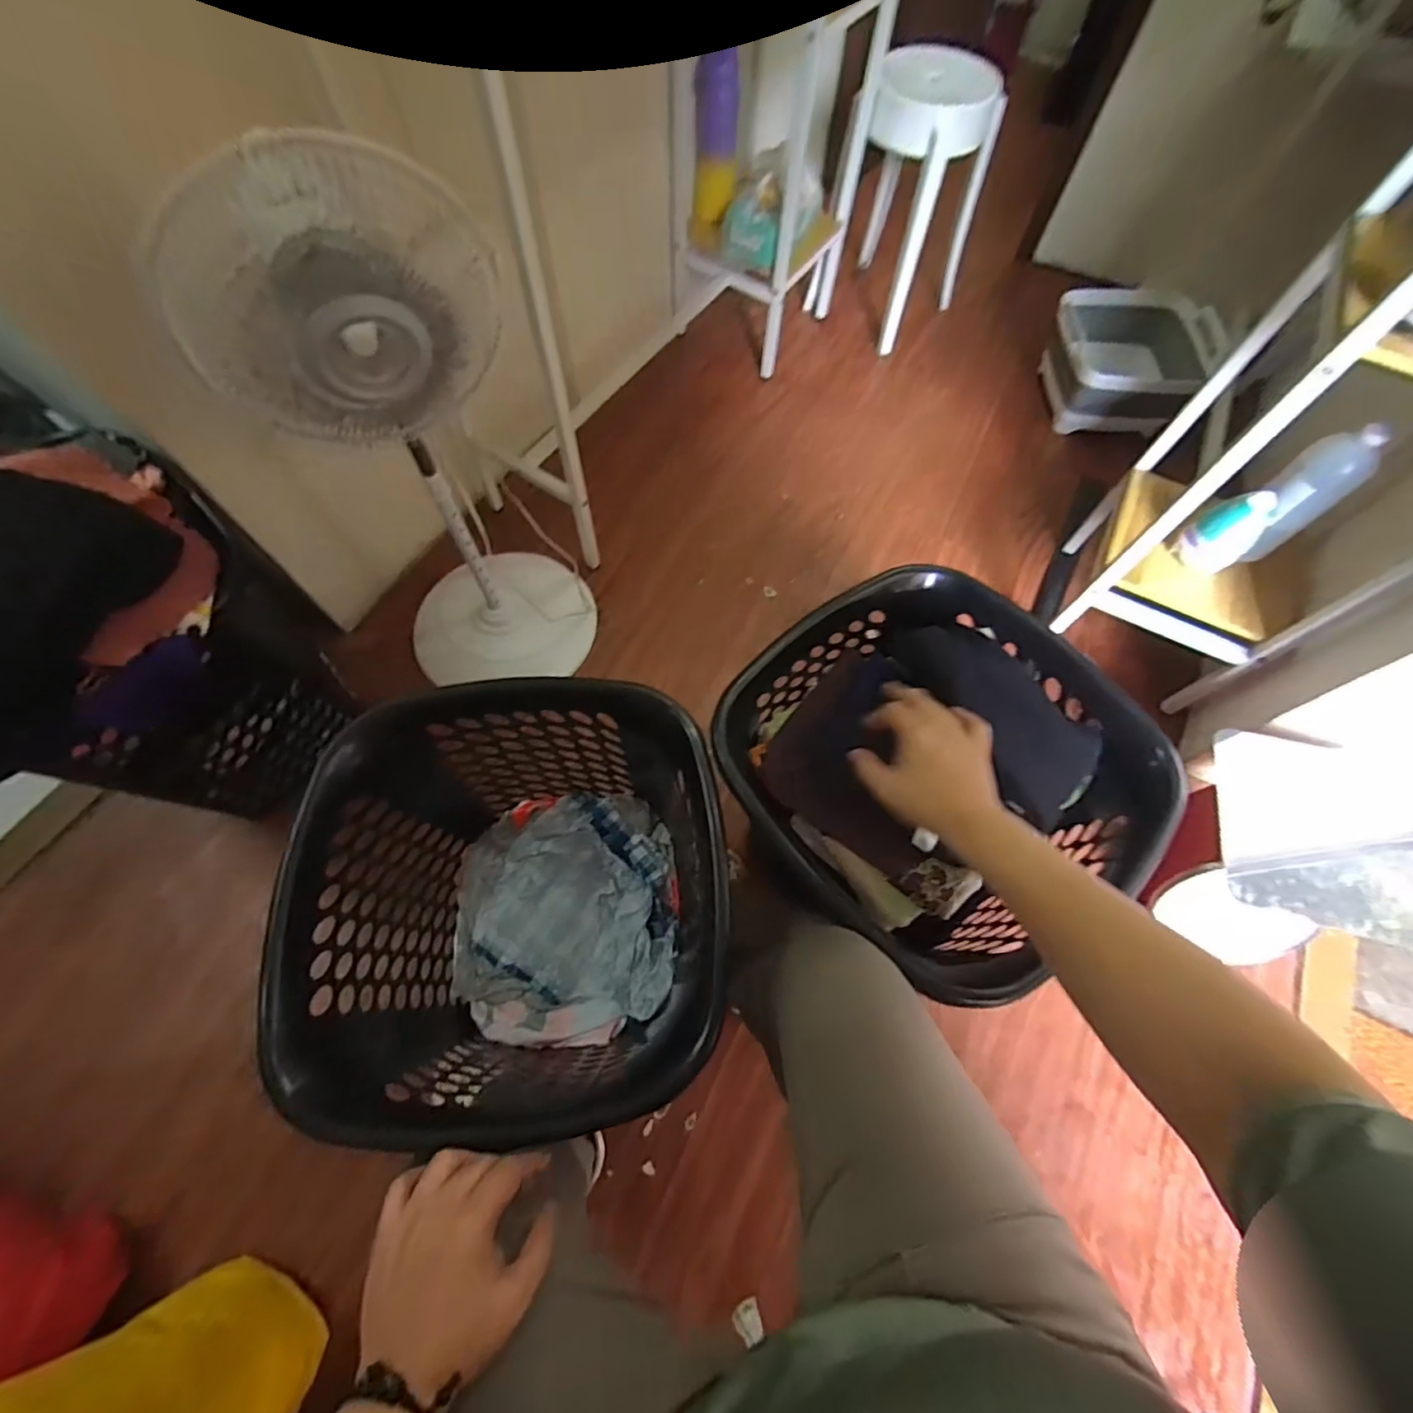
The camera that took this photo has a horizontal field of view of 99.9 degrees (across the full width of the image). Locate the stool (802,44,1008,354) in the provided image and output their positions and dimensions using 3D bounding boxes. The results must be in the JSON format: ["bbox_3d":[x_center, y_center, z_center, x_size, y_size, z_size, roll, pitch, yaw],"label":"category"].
[{"bbox_3d":[0.460,-1.169,1.385,0.301,0.471,0.304,31,69,12],"label":"stool"}]

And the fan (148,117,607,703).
[{"bbox_3d":[-0.363,-0.289,0.816,0.316,0.769,0.245,-28,69,-13],"label":"fan"}]

